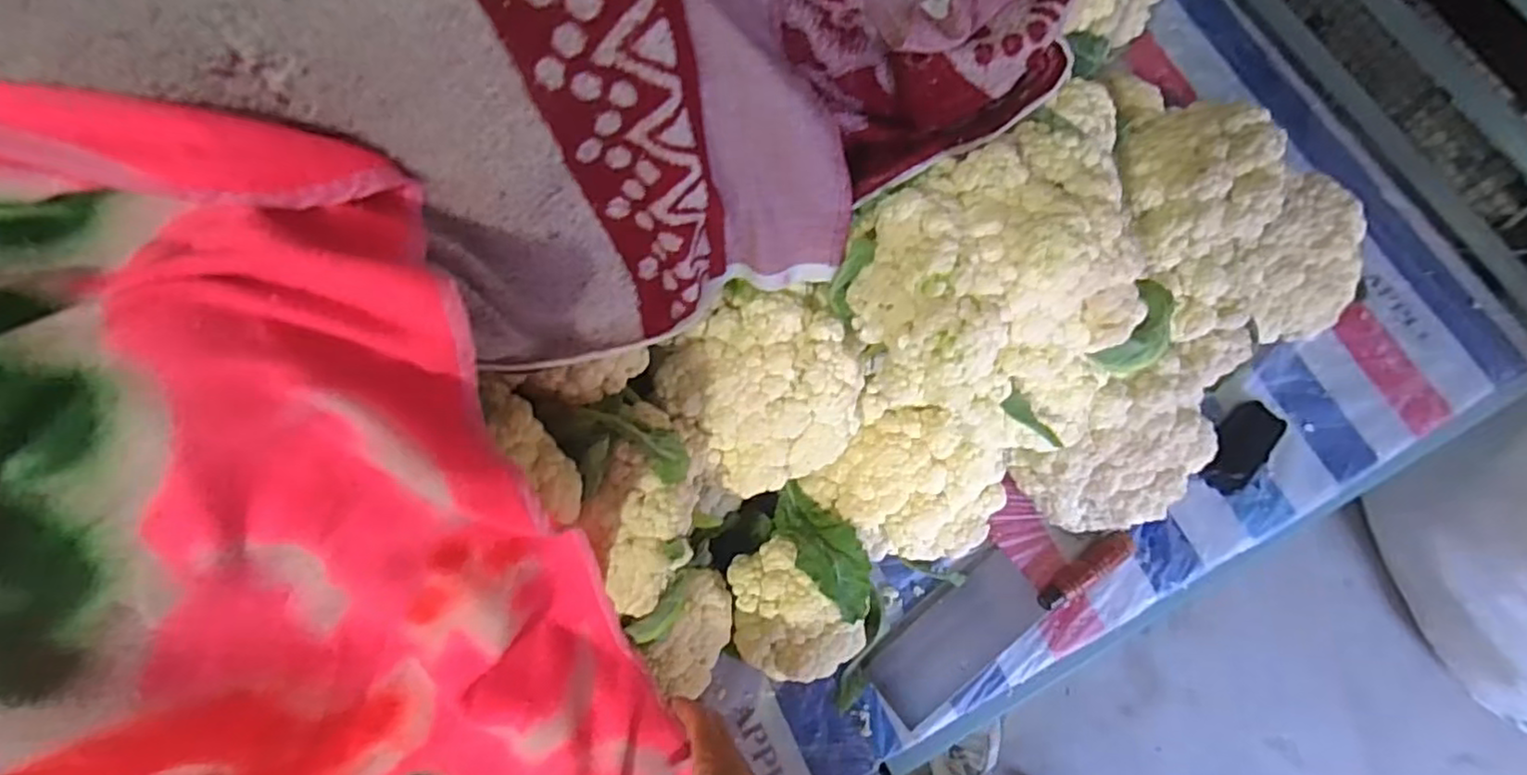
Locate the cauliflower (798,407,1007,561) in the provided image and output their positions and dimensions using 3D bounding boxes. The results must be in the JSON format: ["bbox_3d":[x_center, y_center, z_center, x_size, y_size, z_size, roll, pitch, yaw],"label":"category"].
[{"bbox_3d":[0.140,0.094,0.641,0.164,0.090,0.140,39,77,10],"label":"cauliflower"}]

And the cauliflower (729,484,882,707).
[{"bbox_3d":[0.049,0.203,0.642,0.162,0.099,0.148,33,76,8],"label":"cauliflower"}]

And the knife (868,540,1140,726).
[{"bbox_3d":[0.234,0.217,0.678,0.280,0.032,0.085,-35,77,-11],"label":"knife"}]

